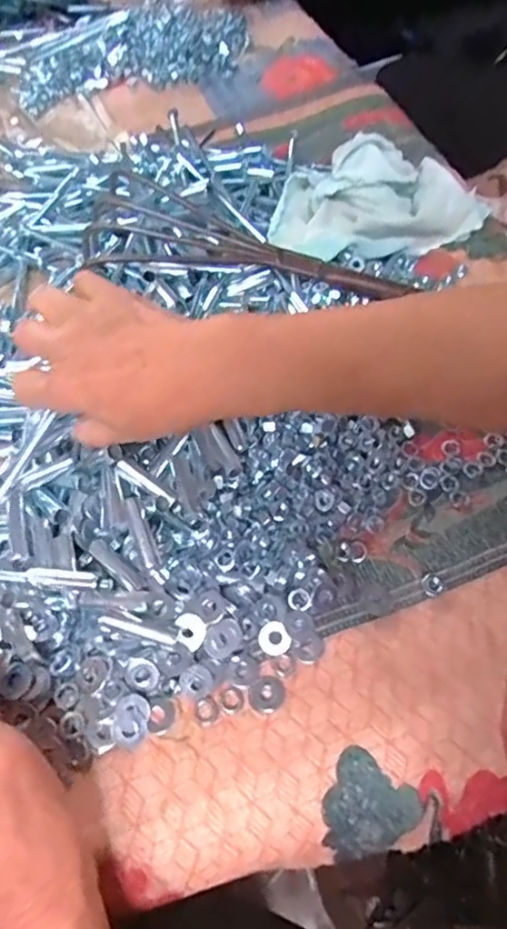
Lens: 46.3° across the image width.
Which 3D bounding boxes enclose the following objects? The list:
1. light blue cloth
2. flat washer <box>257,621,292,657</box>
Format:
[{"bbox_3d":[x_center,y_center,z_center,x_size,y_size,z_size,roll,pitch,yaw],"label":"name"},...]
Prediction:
[{"bbox_3d":[0.115,-0.234,0.517,0.201,0.063,0.092,-5,57,-4],"label":"light blue cloth"},{"bbox_3d":[0.012,0.102,0.346,0.017,0.004,0.019,-30,72,-5],"label":"flat washer"}]

